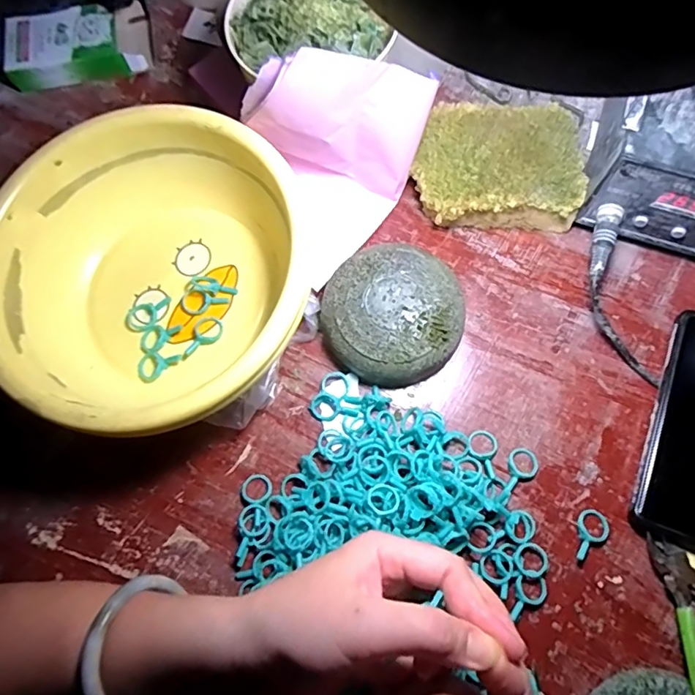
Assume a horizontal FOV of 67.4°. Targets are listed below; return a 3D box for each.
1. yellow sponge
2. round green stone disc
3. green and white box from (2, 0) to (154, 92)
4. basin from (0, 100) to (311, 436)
[{"bbox_3d":[0.118,-0.145,0.421,0.130,0.042,0.093,1,75,3],"label":"yellow sponge"},{"bbox_3d":[0.034,-0.024,0.394,0.102,0.033,0.100,-1,75,4],"label":"round green stone disc"},{"bbox_3d":[-0.245,-0.274,0.472,0.123,0.031,0.067,-16,75,0],"label":"green and white box"},{"bbox_3d":[-0.139,-0.047,0.377,0.213,0.090,0.214,-1,75,4],"label":"basin"}]

